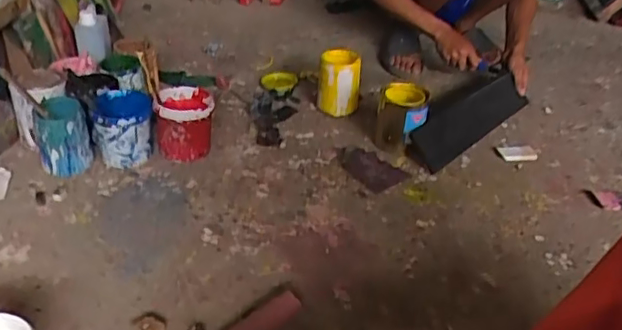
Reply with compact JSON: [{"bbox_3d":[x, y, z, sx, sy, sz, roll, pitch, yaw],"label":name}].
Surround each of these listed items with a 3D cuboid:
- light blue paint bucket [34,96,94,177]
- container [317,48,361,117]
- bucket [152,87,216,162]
[{"bbox_3d":[-0.501,-0.058,1.200,0.097,0.136,0.106,1,33,-1],"label":"light blue paint bucket"},{"bbox_3d":[0.068,-0.196,1.399,0.102,0.163,0.080,3,33,2],"label":"container"},{"bbox_3d":[-0.269,-0.085,1.269,0.121,0.128,0.123,-5,34,-10],"label":"bucket"}]

